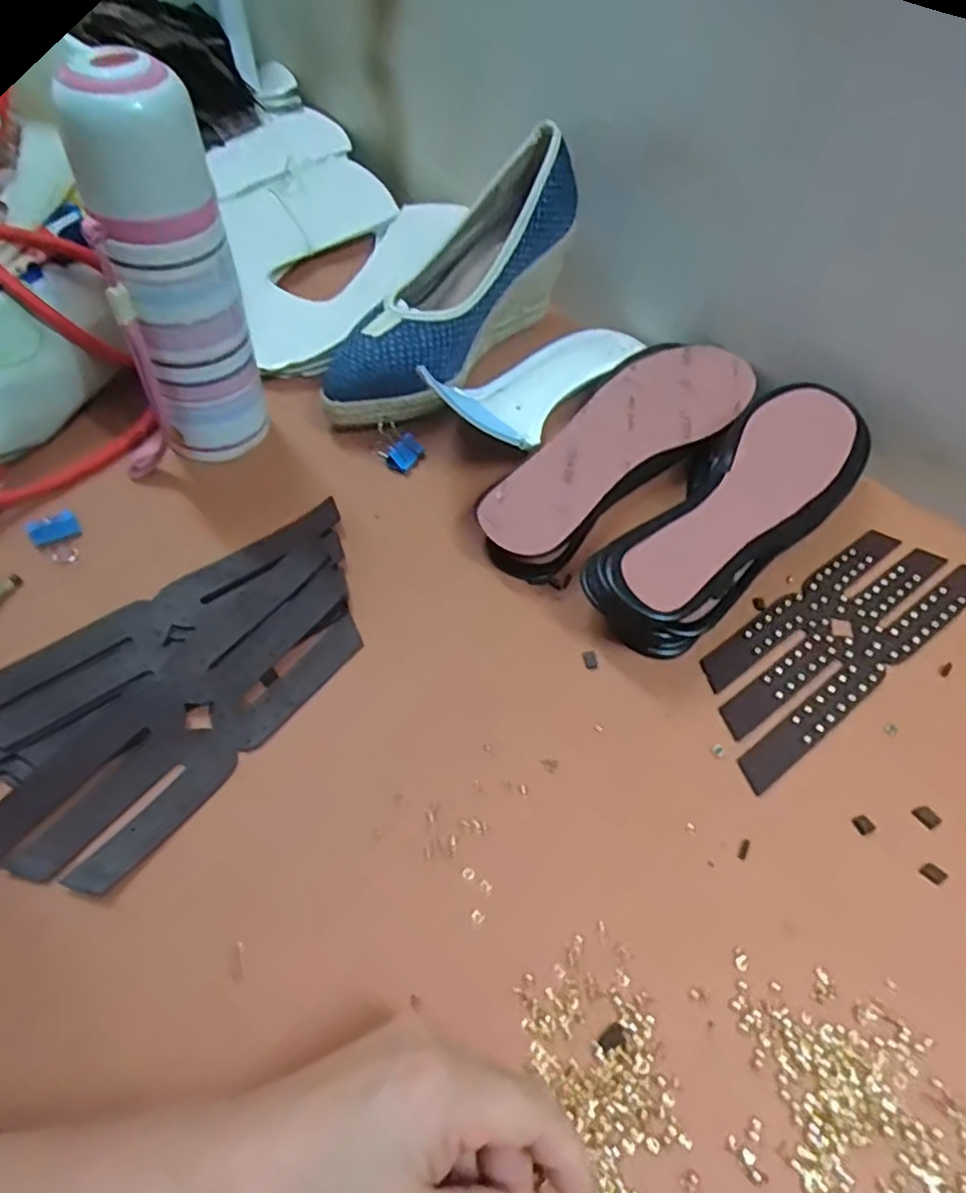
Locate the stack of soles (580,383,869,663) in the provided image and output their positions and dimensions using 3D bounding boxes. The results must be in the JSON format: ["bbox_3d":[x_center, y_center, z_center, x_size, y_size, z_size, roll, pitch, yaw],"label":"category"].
[{"bbox_3d":[0.146,-0.047,0.421,0.082,0.054,0.220,37,59,21],"label":"stack of soles"}]

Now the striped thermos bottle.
[{"bbox_3d":[-0.163,-0.157,0.382,0.064,0.204,0.055,-13,55,-13],"label":"striped thermos bottle"}]

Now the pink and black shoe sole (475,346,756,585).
[{"bbox_3d":[0.090,-0.099,0.472,0.081,0.034,0.238,38,60,22],"label":"pink and black shoe sole"}]

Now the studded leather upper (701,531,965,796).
[{"bbox_3d":[0.205,0.022,0.410,0.211,0.004,0.068,-31,61,-24],"label":"studded leather upper"}]

